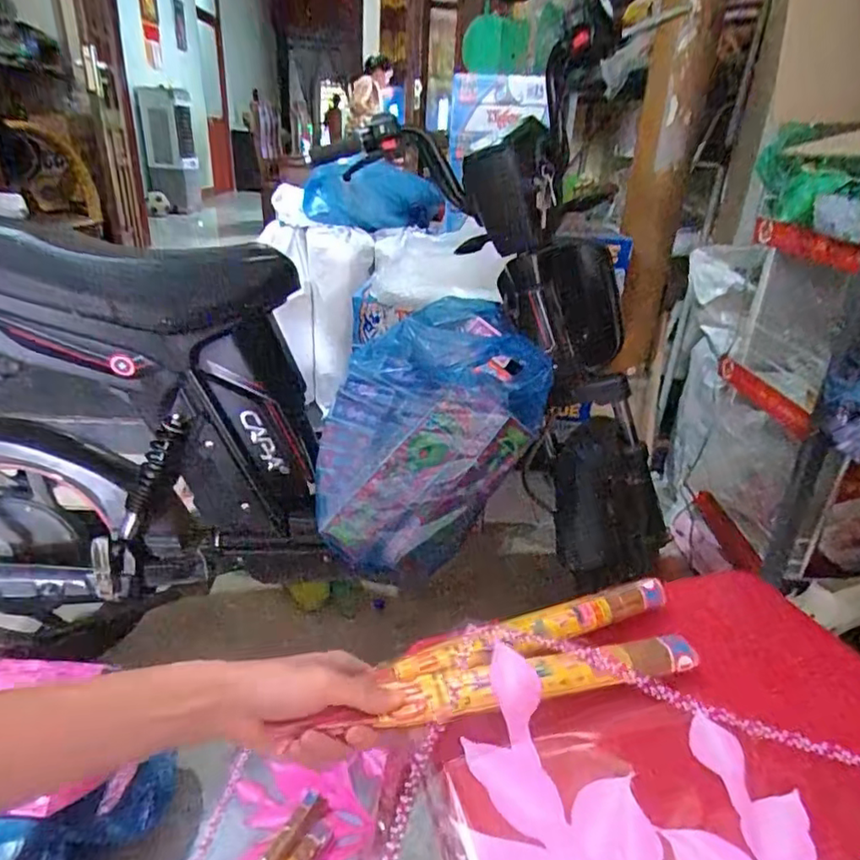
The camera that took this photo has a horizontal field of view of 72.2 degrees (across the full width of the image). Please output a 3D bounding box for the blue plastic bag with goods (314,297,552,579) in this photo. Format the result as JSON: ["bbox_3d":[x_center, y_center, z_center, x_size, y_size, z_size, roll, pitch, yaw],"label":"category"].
[{"bbox_3d":[0.000,0.015,0.983,0.355,0.418,0.156,-8,28,-22],"label":"blue plastic bag with goods"}]

